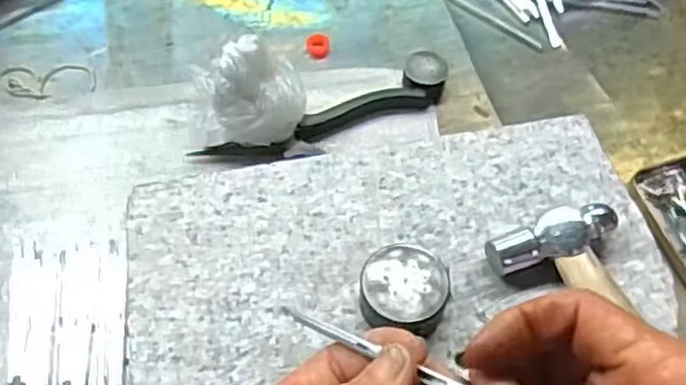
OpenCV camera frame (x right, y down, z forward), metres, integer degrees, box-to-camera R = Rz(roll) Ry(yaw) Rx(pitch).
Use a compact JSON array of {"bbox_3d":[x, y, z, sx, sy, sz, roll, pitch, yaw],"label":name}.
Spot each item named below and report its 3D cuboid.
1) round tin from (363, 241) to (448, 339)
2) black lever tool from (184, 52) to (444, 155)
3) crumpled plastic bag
[{"bbox_3d":[0.026,0.044,0.309,0.036,0.021,0.038,1,56,-1],"label":"round tin"},{"bbox_3d":[-0.007,-0.051,0.462,0.176,0.016,0.036,-24,60,-17],"label":"black lever tool"},{"bbox_3d":[-0.059,-0.060,0.439,0.069,0.062,0.054,-3,56,-4],"label":"crumpled plastic bag"}]

